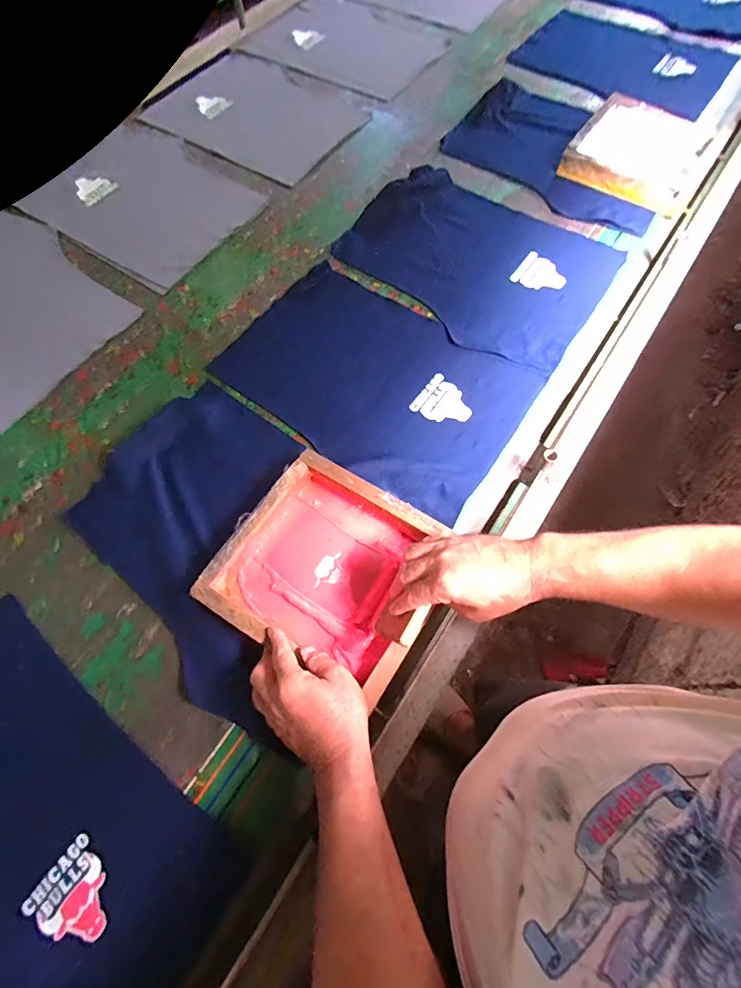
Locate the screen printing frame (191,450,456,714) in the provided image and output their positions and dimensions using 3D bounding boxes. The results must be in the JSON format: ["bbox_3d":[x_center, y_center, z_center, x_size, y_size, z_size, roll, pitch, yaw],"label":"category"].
[{"bbox_3d":[-0.051,0.092,0.579,0.243,0.052,0.234,27,70,13],"label":"screen printing frame"}]

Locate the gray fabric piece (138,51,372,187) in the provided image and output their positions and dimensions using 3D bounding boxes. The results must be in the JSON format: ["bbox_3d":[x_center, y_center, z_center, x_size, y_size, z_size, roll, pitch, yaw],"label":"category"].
[{"bbox_3d":[-0.268,-0.899,1.048,0.476,0.011,0.337,35,72,15],"label":"gray fabric piece"}]

